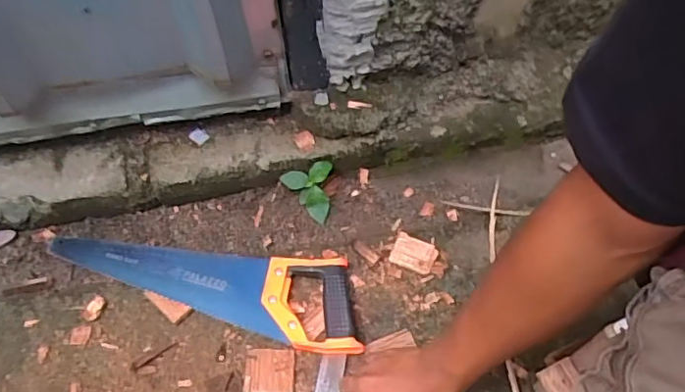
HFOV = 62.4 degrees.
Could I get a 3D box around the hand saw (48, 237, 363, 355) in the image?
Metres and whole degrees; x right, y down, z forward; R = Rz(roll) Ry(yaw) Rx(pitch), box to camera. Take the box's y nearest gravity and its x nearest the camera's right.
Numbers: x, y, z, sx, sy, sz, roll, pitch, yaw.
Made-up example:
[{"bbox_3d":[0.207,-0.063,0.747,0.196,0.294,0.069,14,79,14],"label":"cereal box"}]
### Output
[{"bbox_3d":[-0.182,0.119,0.720,0.405,0.028,0.117,5,59,6],"label":"hand saw"}]

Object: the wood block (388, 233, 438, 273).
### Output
[{"bbox_3d":[0.093,0.075,0.741,0.058,0.012,0.043,22,62,16],"label":"wood block"}]

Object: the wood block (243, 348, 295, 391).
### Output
[{"bbox_3d":[-0.087,0.207,0.670,0.058,0.011,0.052,-2,58,2],"label":"wood block"}]

